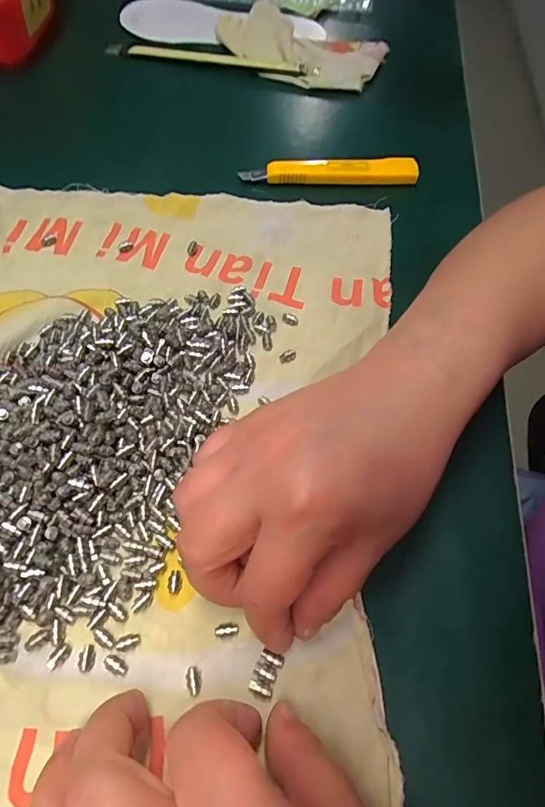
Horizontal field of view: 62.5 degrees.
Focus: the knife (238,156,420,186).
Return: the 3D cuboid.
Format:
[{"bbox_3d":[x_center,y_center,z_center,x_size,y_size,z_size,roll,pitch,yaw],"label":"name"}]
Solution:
[{"bbox_3d":[0.045,-0.180,0.346,0.134,0.014,0.019,1,62,-2],"label":"knife"}]

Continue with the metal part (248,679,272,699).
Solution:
[{"bbox_3d":[-0.005,0.119,0.187,0.010,0.004,0.005,20,62,8],"label":"metal part"}]

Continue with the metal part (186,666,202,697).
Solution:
[{"bbox_3d":[-0.033,0.117,0.189,0.006,0.004,0.011,-8,62,-7],"label":"metal part"}]

